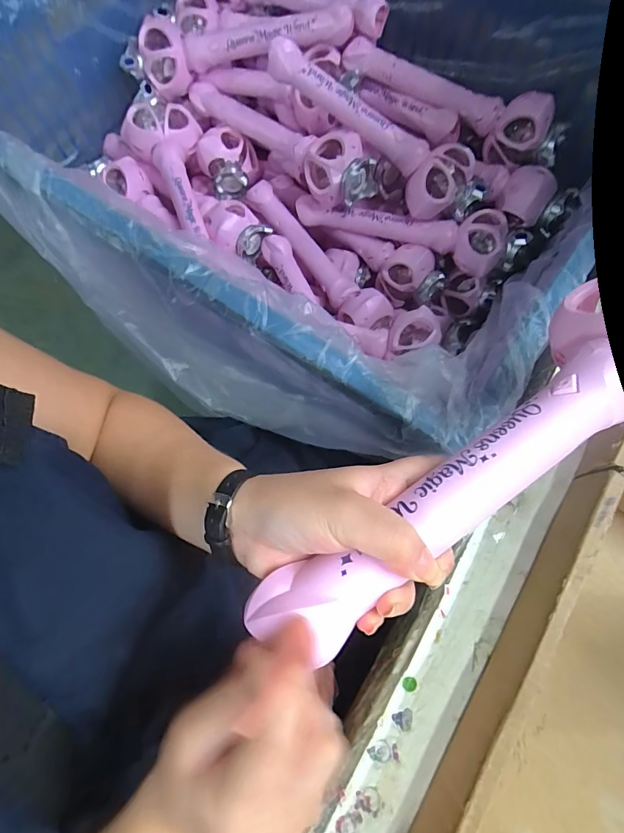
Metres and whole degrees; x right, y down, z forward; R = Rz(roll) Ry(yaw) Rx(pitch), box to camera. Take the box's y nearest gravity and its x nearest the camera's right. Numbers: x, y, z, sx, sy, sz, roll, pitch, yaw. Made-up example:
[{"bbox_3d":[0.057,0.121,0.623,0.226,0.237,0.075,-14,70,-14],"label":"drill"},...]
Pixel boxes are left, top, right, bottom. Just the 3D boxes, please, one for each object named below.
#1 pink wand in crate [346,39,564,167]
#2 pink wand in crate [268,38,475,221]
[{"bbox_3d":[0.215,-0.484,0.655,0.358,0.086,0.063,26,74,8],"label":"pink wand in crate"},{"bbox_3d":[0.081,-0.425,0.629,0.336,0.092,0.083,33,75,-6],"label":"pink wand in crate"}]

